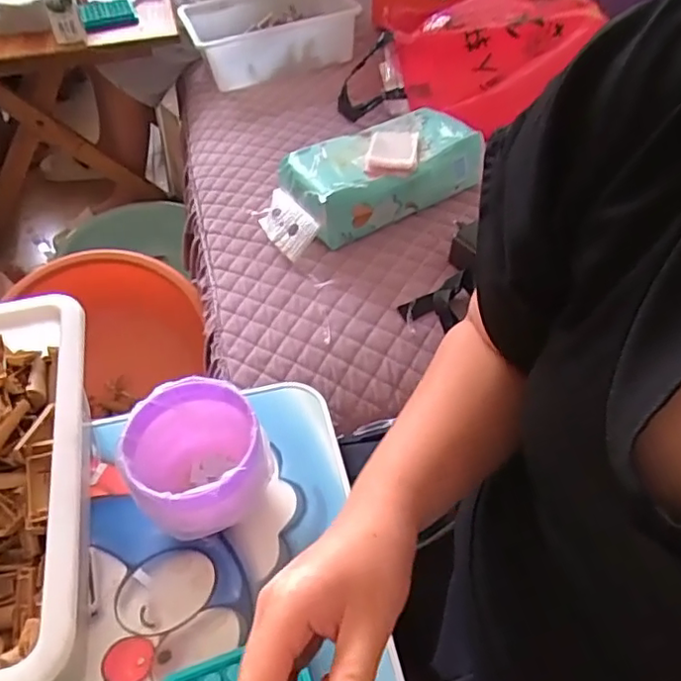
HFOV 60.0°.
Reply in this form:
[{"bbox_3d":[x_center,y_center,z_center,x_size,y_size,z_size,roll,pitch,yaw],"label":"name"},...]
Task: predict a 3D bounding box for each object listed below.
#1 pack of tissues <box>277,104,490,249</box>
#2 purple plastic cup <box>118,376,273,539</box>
[{"bbox_3d":[0.062,-0.246,0.879,0.288,0.094,0.152,-28,53,-21],"label":"pack of tissues"},{"bbox_3d":[-0.117,0.105,0.497,0.103,0.089,0.116,-28,53,-21],"label":"purple plastic cup"}]

